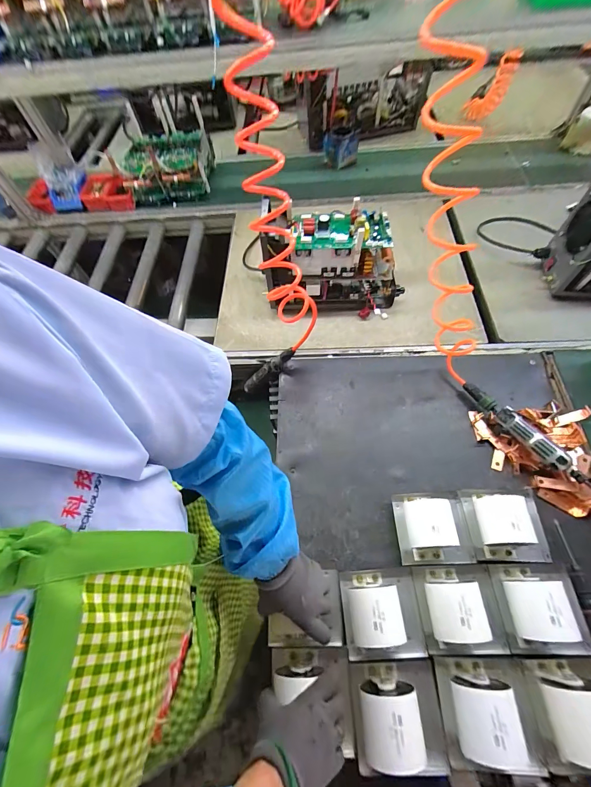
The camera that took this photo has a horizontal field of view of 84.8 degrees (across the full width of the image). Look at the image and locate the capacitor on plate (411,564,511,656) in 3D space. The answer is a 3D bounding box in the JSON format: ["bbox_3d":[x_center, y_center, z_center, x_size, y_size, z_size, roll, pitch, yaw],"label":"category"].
[{"bbox_3d":[0.261,0.332,0.496,0.125,0.089,0.119,-3,62,2],"label":"capacitor on plate"}]

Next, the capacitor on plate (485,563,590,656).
[{"bbox_3d":[0.382,0.325,0.489,0.123,0.091,0.118,-2,62,3],"label":"capacitor on plate"}]

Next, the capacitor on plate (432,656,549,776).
[{"bbox_3d":[0.273,0.439,0.441,0.129,0.096,0.118,-2,62,3],"label":"capacitor on plate"}]

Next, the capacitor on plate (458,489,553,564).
[{"bbox_3d":[0.369,0.220,0.549,0.126,0.092,0.120,-3,62,3],"label":"capacitor on plate"}]

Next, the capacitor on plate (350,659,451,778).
[{"bbox_3d":[0.145,0.448,0.443,0.125,0.087,0.120,-2,62,3],"label":"capacitor on plate"}]

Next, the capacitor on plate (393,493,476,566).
[{"bbox_3d":[0.246,0.230,0.561,0.124,0.102,0.114,-3,62,2],"label":"capacitor on plate"}]

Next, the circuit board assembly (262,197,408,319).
[{"bbox_3d":[0.094,-0.317,0.818,0.352,0.216,0.136,3,62,6],"label":"circuit board assembly"}]

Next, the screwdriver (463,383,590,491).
[{"bbox_3d":[0.504,0.133,0.609,0.049,0.055,0.448,-35,65,-14],"label":"screwdriver"}]

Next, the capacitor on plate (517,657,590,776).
[{"bbox_3d":[0.392,0.433,0.430,0.117,0.101,0.120,-5,62,2],"label":"capacitor on plate"}]

